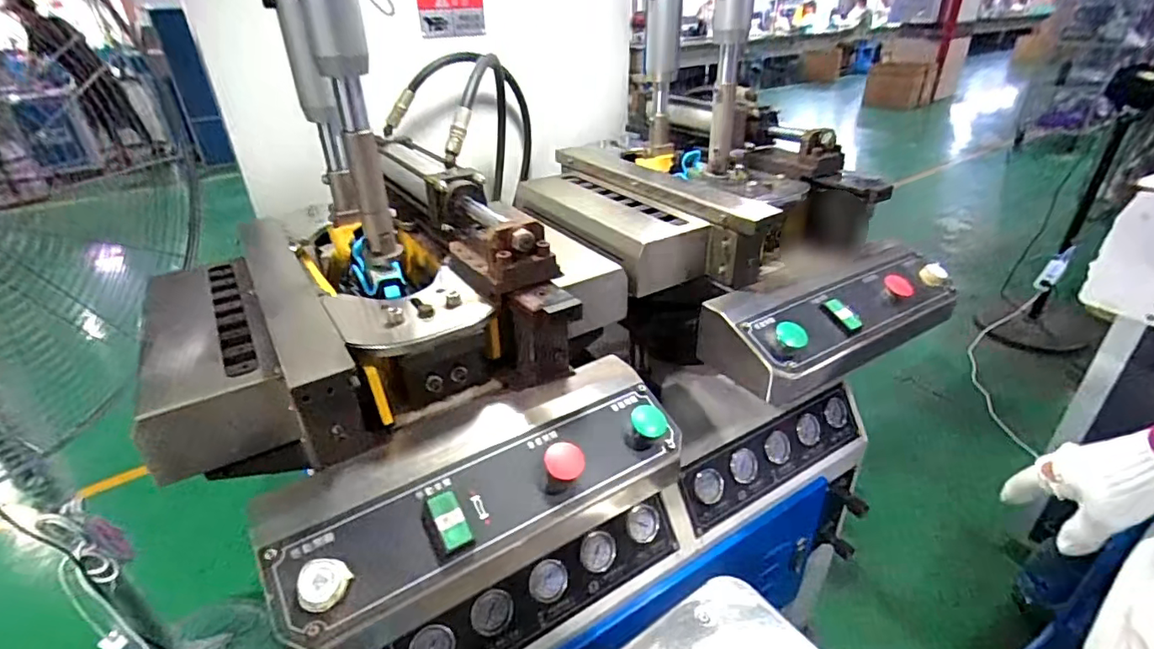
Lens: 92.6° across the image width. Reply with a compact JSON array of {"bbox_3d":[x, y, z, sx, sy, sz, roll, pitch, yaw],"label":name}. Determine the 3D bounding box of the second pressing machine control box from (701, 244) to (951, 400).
[{"bbox_3d":[0.376,-0.020,0.811,0.419,0.087,0.167,-19,35,-25],"label":"second pressing machine control box"}]

